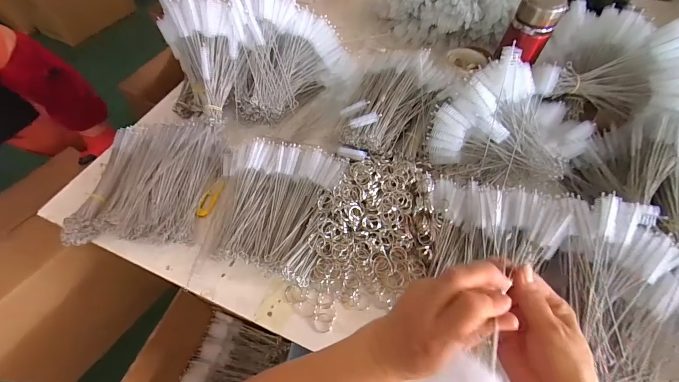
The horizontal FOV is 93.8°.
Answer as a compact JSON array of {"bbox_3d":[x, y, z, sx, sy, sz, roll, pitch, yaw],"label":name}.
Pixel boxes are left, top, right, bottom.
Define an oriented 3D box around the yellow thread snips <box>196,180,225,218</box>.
[{"bbox_3d":[-0.220,0.013,0.544,0.021,0.008,0.074,16,58,10],"label":"yellow thread snips"}]

